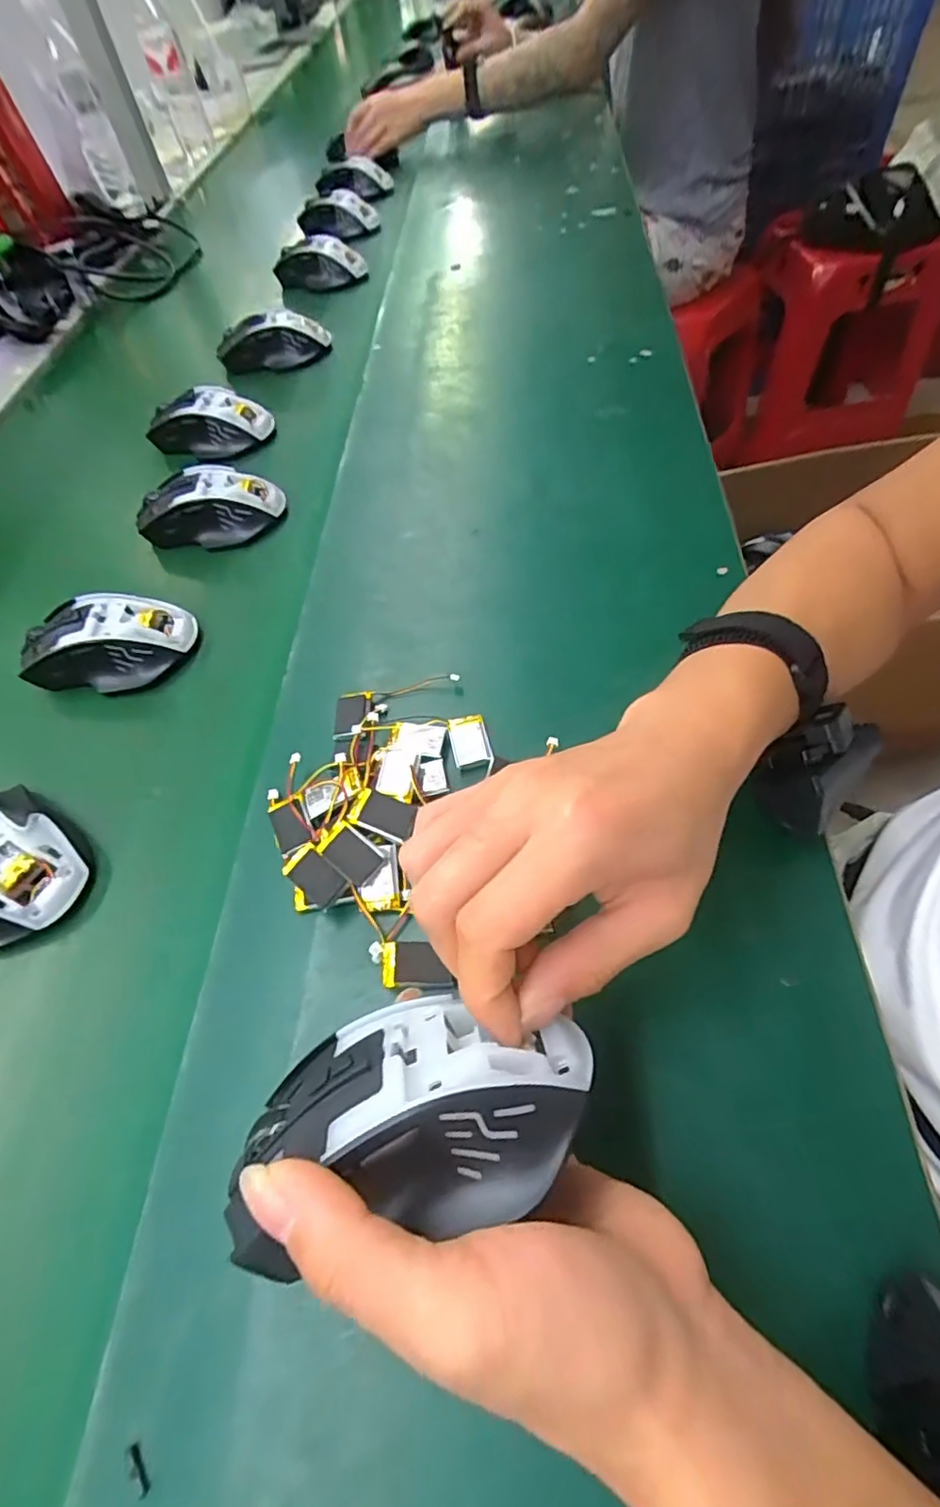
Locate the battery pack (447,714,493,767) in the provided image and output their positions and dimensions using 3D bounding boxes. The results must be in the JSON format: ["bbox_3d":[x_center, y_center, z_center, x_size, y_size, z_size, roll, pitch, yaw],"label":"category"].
[{"bbox_3d":[0.000,-0.008,0.336,0.021,0.007,0.029,-11,53,-5],"label":"battery pack"}]

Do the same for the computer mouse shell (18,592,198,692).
[{"bbox_3d":[-0.244,-0.076,0.406,0.106,0.035,0.062,-6,53,-2],"label":"computer mouse shell"}]

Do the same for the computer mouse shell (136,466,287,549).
[{"bbox_3d":[-0.206,-0.196,0.480,0.110,0.037,0.064,2,53,4],"label":"computer mouse shell"}]

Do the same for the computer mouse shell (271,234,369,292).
[{"bbox_3d":[-0.179,-0.583,0.722,0.112,0.040,0.064,-8,53,-3],"label":"computer mouse shell"}]

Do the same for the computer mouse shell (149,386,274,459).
[{"bbox_3d":[-0.236,-0.297,0.540,0.107,0.033,0.055,-3,53,0],"label":"computer mouse shell"}]

